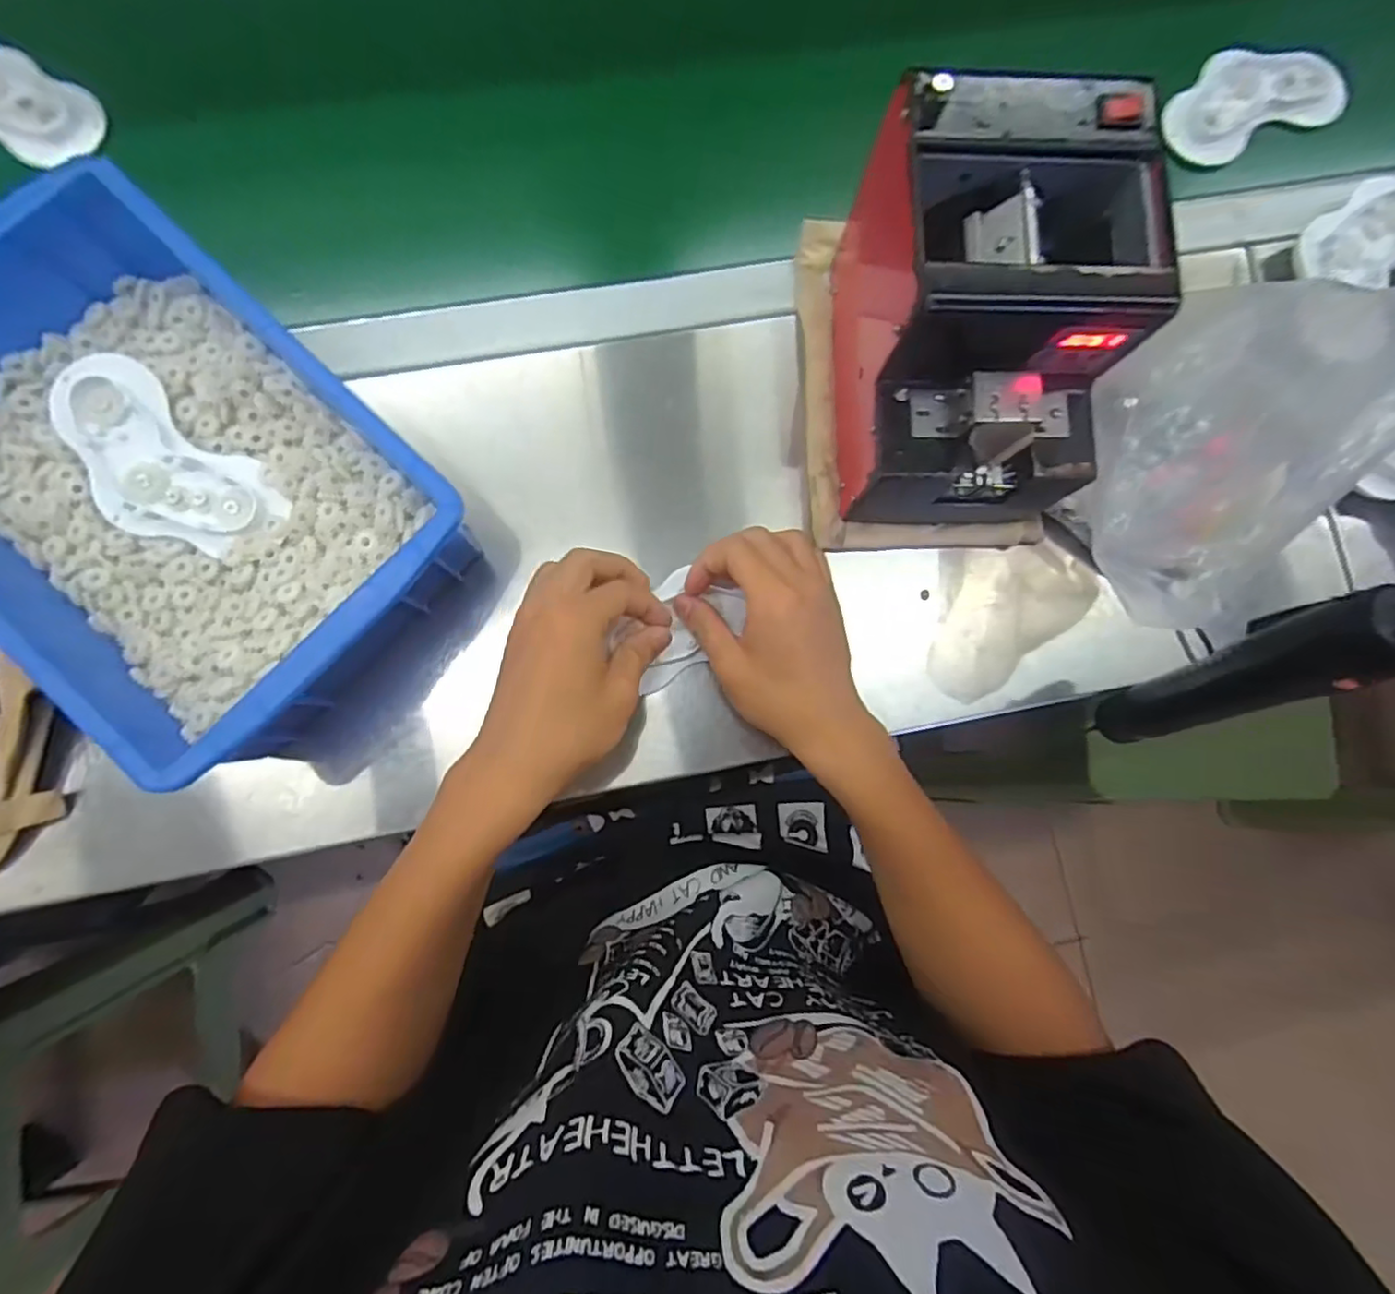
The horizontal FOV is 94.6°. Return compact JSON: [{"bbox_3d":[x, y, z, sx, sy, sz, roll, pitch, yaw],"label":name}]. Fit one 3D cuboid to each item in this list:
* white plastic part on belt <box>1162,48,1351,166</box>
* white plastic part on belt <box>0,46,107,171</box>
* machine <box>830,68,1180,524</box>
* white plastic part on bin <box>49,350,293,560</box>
[{"bbox_3d":[0.421,-0.424,0.498,0.143,0.017,0.080,-23,85,-6],"label":"white plastic part on belt"},{"bbox_3d":[-0.483,-0.365,0.431,0.152,0.013,0.078,6,83,-2],"label":"white plastic part on belt"},{"bbox_3d":[0.158,-0.175,0.368,0.122,0.151,0.171,0,83,-3],"label":"machine"},{"bbox_3d":[-0.317,-0.106,0.372,0.147,0.012,0.074,39,83,2],"label":"white plastic part on bin"}]

